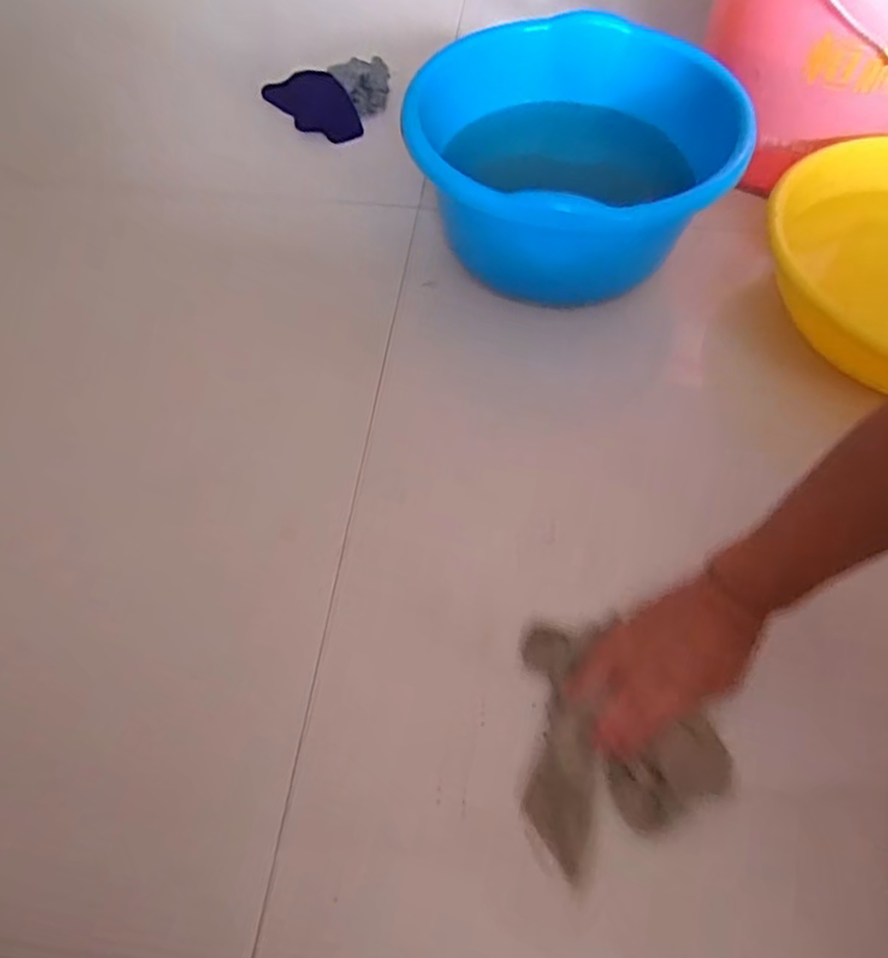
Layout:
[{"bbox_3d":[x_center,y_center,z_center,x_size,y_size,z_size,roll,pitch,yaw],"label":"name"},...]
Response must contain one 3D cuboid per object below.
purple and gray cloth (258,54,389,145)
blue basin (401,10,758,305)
[{"bbox_3d":[-0.172,-0.552,0.935,0.180,0.042,0.157,-2,60,-1],"label":"purple and gray cloth"},{"bbox_3d":[0.120,-0.350,0.731,0.327,0.169,0.341,0,60,0],"label":"blue basin"}]

